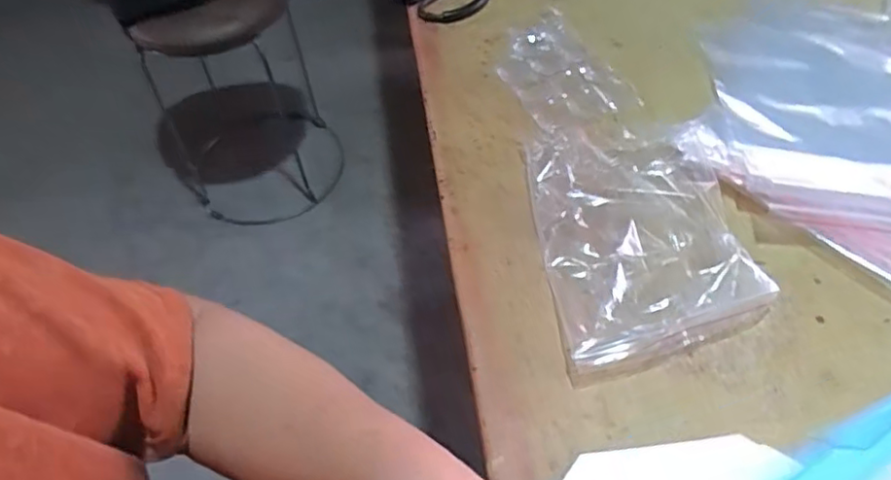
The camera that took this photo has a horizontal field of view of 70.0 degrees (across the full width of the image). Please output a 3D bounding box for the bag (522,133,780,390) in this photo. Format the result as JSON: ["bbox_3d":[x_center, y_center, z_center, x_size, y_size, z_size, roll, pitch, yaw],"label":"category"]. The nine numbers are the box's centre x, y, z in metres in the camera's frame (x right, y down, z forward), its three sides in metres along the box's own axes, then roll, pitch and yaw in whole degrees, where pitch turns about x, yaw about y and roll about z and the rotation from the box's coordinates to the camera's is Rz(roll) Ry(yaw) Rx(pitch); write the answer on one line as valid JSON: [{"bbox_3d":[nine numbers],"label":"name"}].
[{"bbox_3d":[0.126,-0.007,0.426,0.126,0.025,0.182,-10,54,-4],"label":"bag"}]

